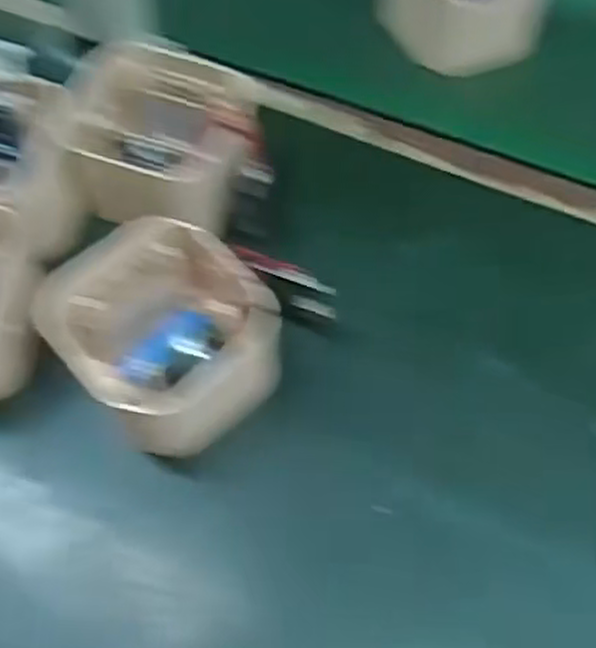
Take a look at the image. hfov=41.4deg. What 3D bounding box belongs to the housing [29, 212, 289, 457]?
[{"bbox_3d":[-0.067,0.010,0.401,0.093,0.066,0.096,-39,66,-21],"label":"housing"}]

